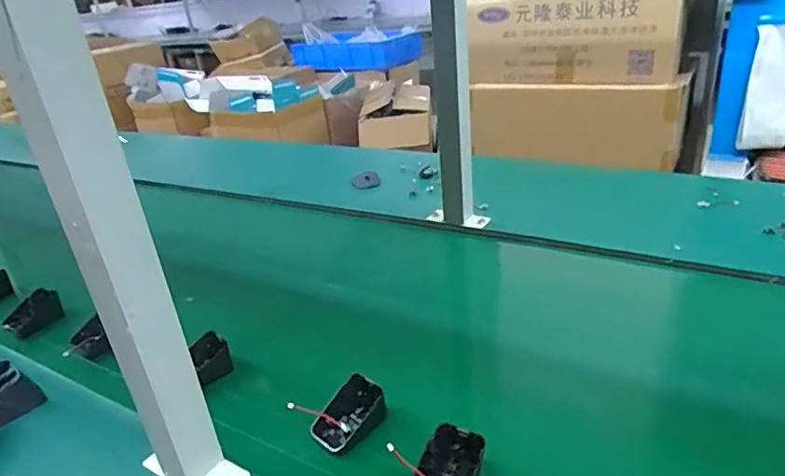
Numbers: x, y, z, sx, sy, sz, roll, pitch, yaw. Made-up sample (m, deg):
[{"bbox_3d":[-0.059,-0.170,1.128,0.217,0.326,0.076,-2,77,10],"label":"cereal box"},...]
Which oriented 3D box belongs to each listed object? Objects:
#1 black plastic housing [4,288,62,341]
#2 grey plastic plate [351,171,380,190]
[{"bbox_3d":[-0.484,0.102,0.728,0.025,0.046,0.065,18,36,41],"label":"black plastic housing"},{"bbox_3d":[-0.057,-0.123,1.160,0.059,0.007,0.048,-20,61,-12],"label":"grey plastic plate"}]

